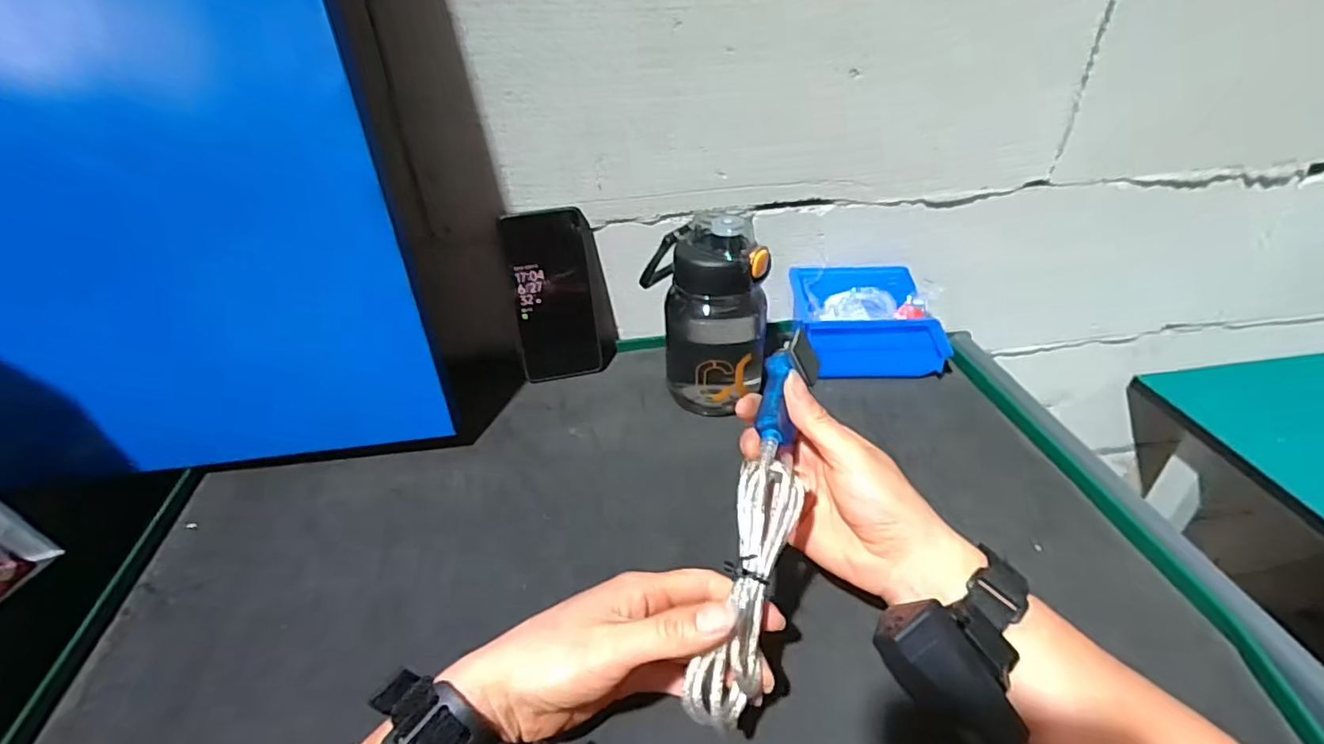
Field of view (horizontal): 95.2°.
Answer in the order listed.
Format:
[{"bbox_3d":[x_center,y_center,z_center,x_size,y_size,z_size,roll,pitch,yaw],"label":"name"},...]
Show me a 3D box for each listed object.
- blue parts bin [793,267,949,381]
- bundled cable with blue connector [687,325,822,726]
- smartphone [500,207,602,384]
[{"bbox_3d":[0.193,-0.050,0.584,0.132,0.060,0.113,-2,36,0],"label":"blue parts bin"},{"bbox_3d":[0.058,0.071,0.335,0.032,0.032,0.222,9,61,15],"label":"bundled cable with blue connector"},{"bbox_3d":[-0.098,-0.069,0.567,0.077,0.158,0.008,-10,23,-14],"label":"smartphone"}]

